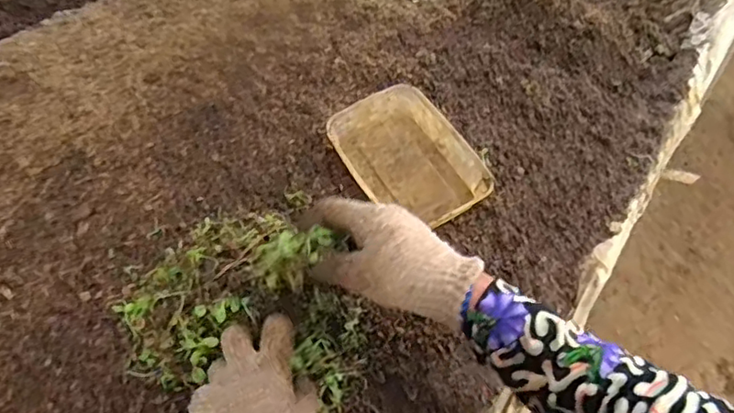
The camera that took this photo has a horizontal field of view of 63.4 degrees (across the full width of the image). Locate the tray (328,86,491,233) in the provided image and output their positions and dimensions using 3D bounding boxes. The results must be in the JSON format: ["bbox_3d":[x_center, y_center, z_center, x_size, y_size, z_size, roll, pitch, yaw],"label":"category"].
[{"bbox_3d":[0.042,-0.051,0.644,0.115,0.049,0.170,-24,57,-21],"label":"tray"}]

